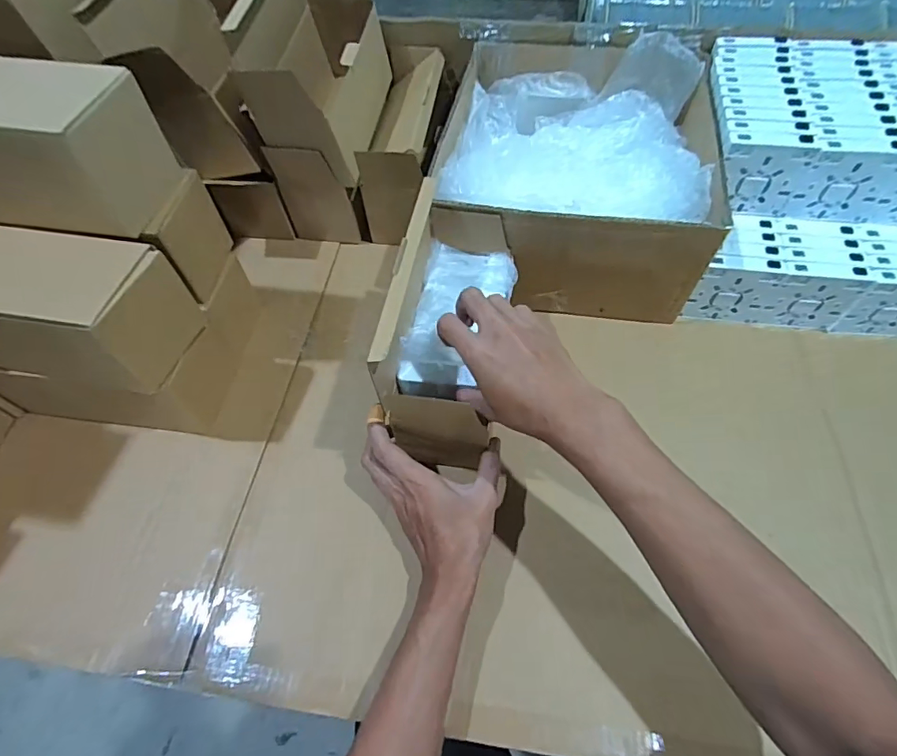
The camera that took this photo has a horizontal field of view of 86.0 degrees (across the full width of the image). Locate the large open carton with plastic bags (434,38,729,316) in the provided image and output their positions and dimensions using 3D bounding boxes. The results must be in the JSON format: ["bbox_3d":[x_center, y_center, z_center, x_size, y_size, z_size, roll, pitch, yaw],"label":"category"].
[{"bbox_3d":[0.162,-0.260,0.604,0.306,0.159,0.329,5,61,6],"label":"large open carton with plastic bags"}]

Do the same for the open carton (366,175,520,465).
[{"bbox_3d":[0.002,-0.056,0.465,0.099,0.155,0.227,10,59,9],"label":"open carton"}]

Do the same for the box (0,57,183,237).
[{"bbox_3d":[-0.368,-0.194,0.406,0.228,0.105,0.094,6,61,6],"label":"box"}]

